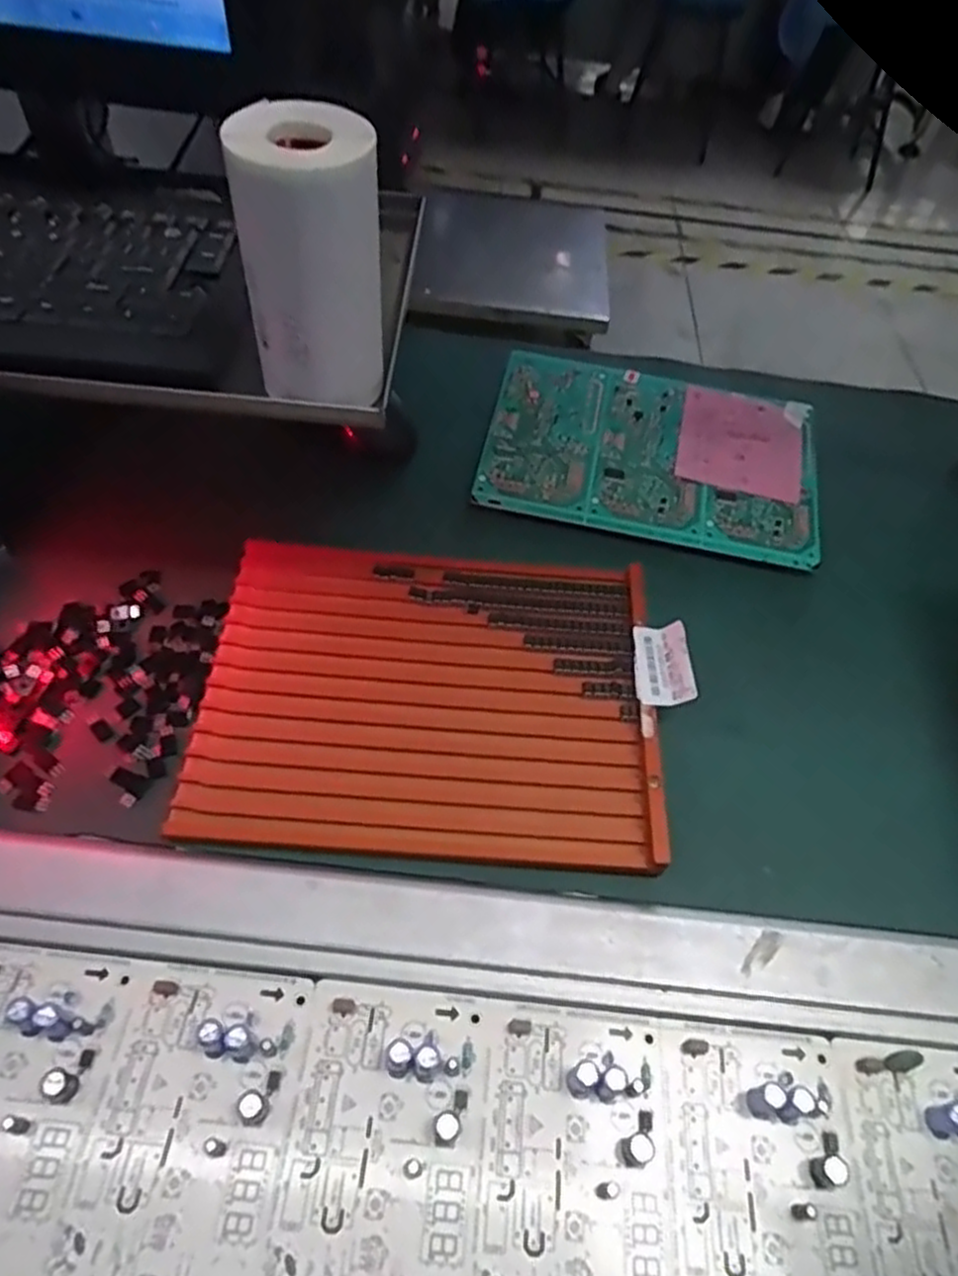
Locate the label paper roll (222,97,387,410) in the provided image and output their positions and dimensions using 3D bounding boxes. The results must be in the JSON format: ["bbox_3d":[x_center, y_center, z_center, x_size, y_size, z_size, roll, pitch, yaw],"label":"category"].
[{"bbox_3d":[-0.063,-0.139,0.290,0.050,0.100,0.055,3,52,-3],"label":"label paper roll"}]

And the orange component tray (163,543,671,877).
[{"bbox_3d":[-0.025,0.028,0.417,0.234,0.015,0.181,5,52,-2],"label":"orange component tray"}]

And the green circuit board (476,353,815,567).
[{"bbox_3d":[0.120,-0.130,0.522,0.222,0.009,0.149,13,52,4],"label":"green circuit board"}]

